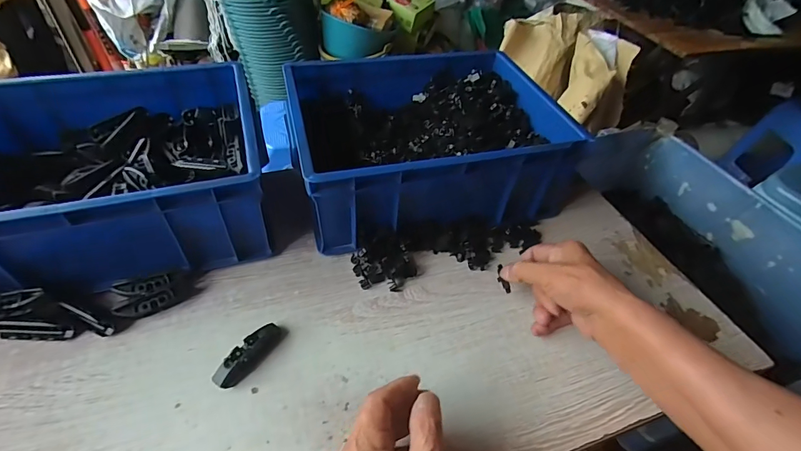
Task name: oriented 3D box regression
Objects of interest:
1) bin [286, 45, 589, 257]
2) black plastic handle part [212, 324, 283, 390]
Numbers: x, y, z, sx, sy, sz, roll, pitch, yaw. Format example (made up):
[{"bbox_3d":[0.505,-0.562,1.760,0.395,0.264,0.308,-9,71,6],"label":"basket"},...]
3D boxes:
[{"bbox_3d":[0.028,-0.122,0.554,0.340,0.113,0.279,-11,48,-16],"label":"bin"},{"bbox_3d":[-0.146,0.124,0.389,0.020,0.019,0.073,27,49,19],"label":"black plastic handle part"}]

